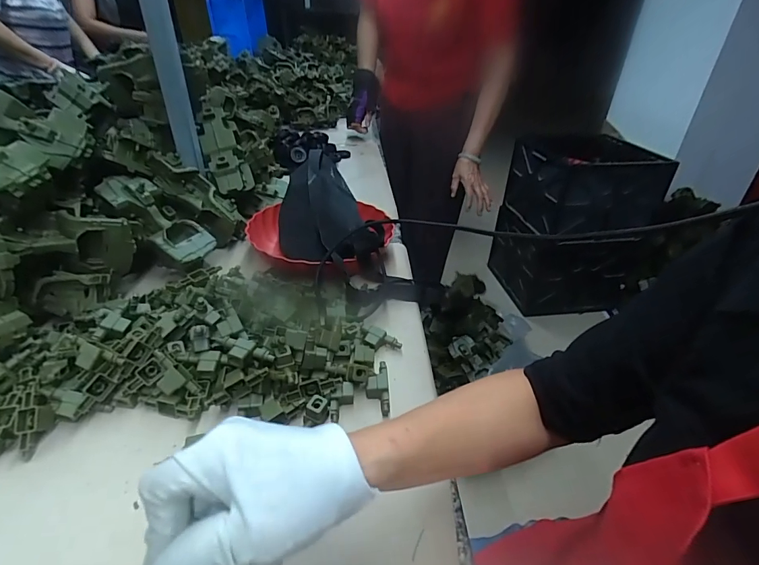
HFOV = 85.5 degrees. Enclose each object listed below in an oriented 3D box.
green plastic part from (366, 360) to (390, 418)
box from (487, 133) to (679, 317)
[{"bbox_3d":[-0.002,0.118,0.457,0.024,0.020,0.064,1,33,-3],"label":"green plastic part"},{"bbox_3d":[0.827,-0.244,1.761,0.502,0.625,0.409,-3,34,-8],"label":"box"}]

